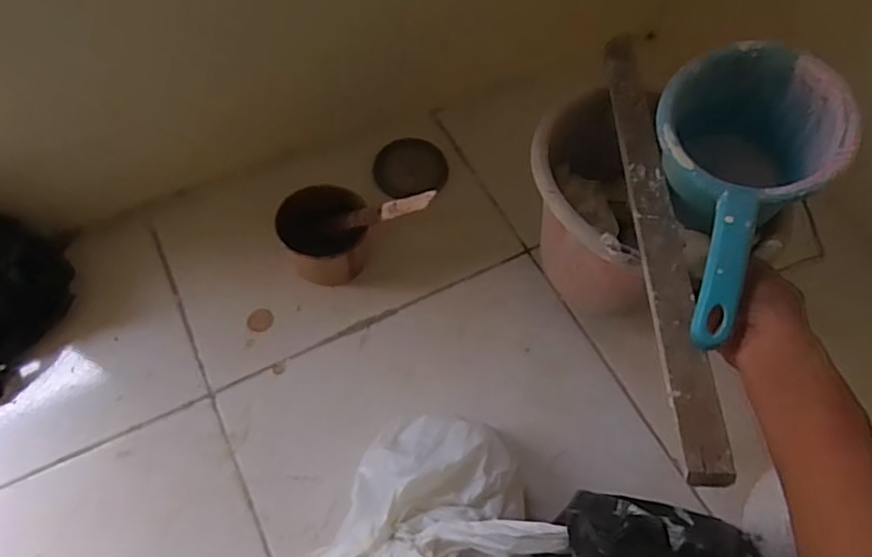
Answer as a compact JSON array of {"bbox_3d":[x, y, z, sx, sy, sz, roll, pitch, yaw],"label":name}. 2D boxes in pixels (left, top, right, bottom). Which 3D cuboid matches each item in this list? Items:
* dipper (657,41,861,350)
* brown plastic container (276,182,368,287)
[{"bbox_3d":[0.236,-0.062,0.486,0.136,0.129,0.247,18,63,8],"label":"dipper"},{"bbox_3d":[-0.127,-0.044,0.674,0.092,0.085,0.090,-3,61,-4],"label":"brown plastic container"}]

